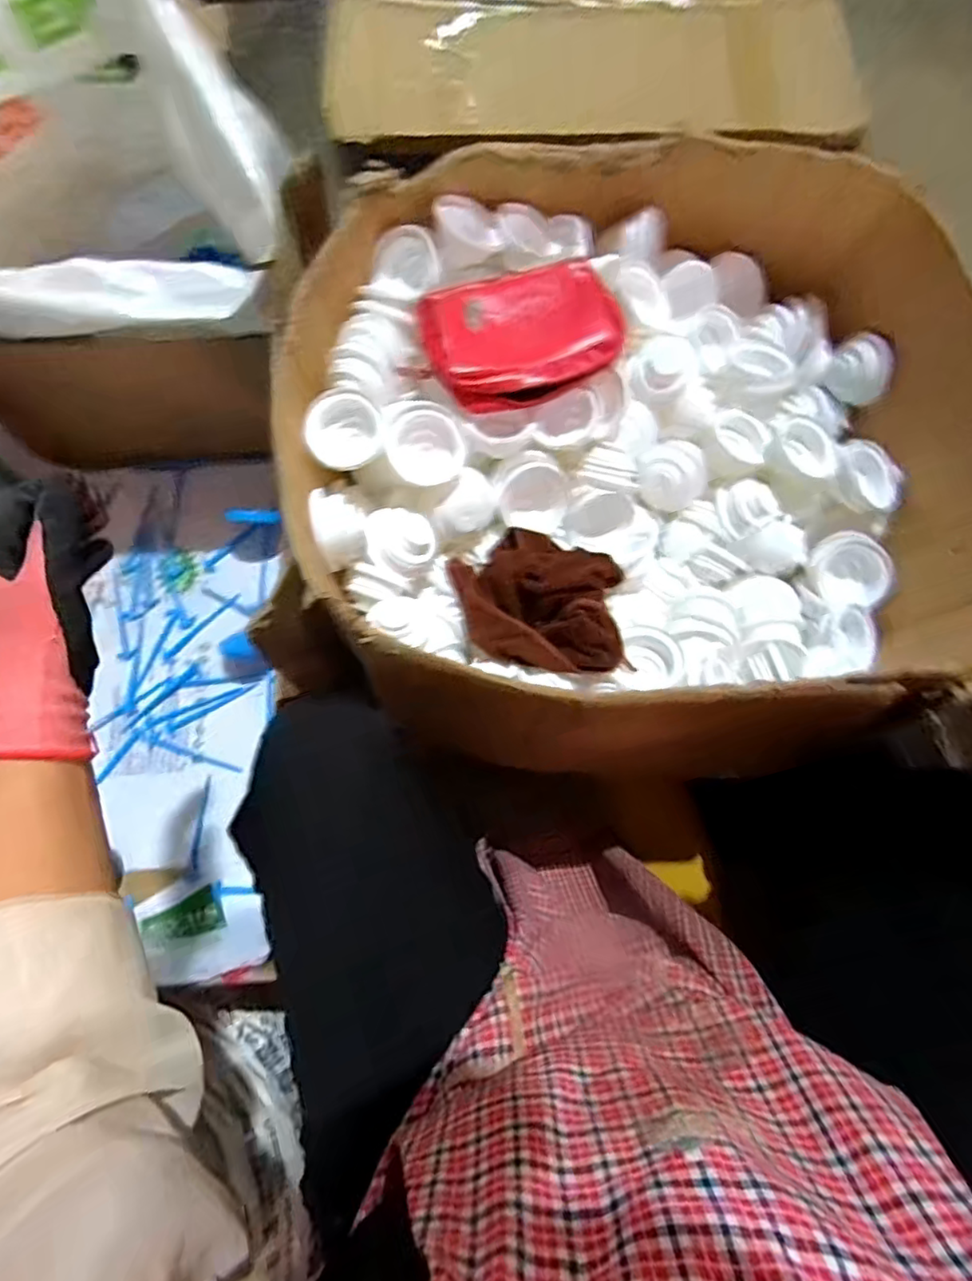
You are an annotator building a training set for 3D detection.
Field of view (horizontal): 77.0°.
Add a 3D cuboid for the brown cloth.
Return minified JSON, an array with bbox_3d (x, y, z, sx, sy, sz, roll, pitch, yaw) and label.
[{"bbox_3d":[0.046,-0.041,0.566,0.143,0.067,0.146,-8,77,-3],"label":"brown cloth"}]

